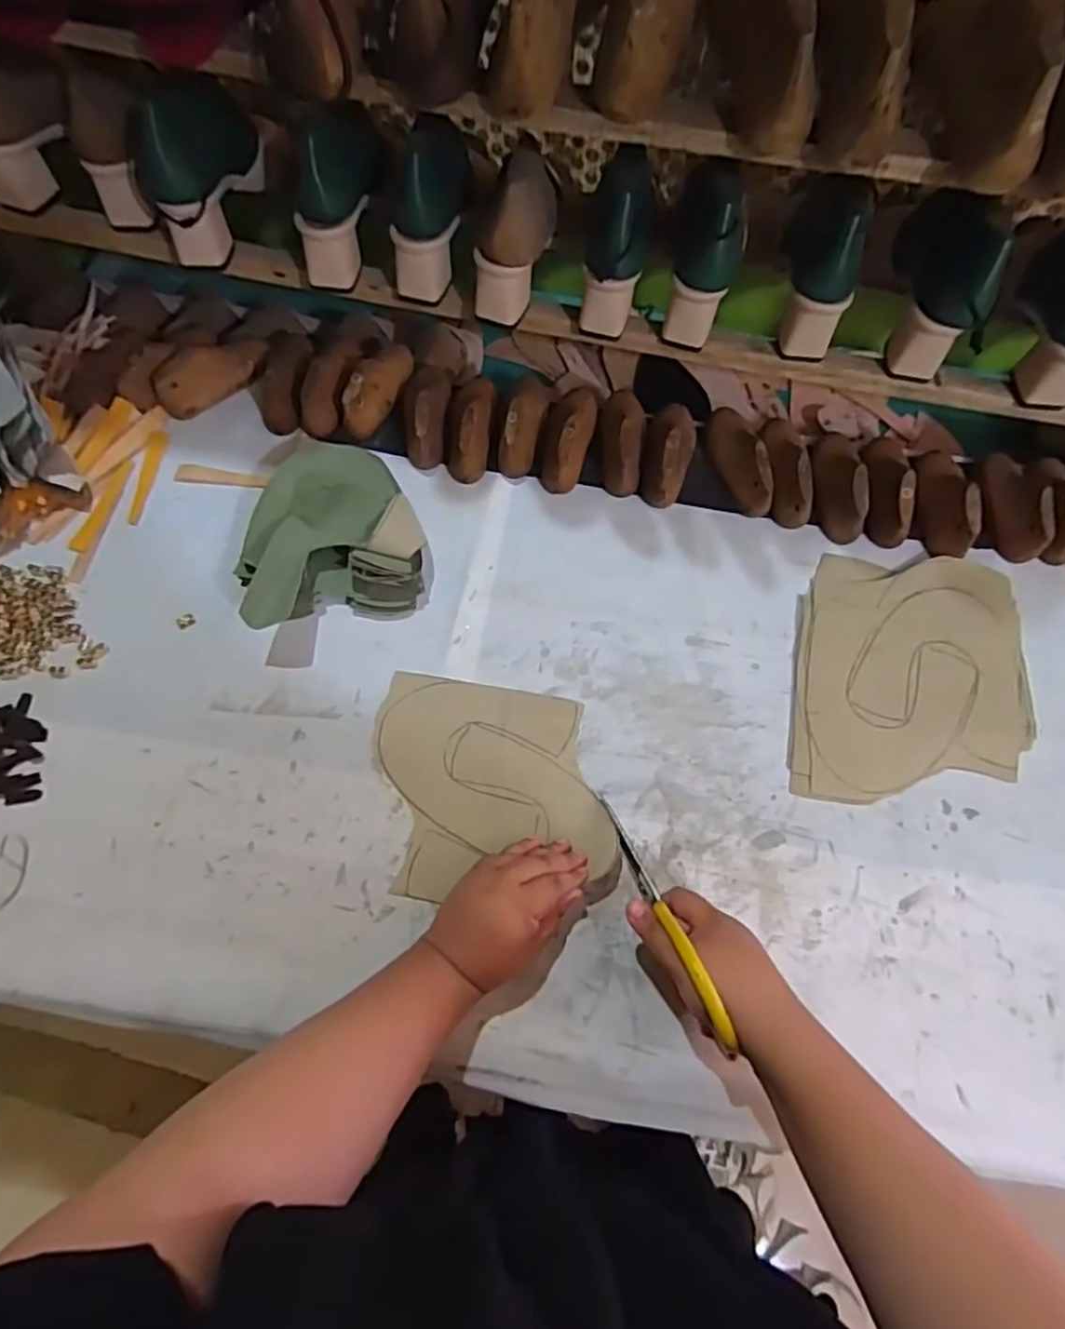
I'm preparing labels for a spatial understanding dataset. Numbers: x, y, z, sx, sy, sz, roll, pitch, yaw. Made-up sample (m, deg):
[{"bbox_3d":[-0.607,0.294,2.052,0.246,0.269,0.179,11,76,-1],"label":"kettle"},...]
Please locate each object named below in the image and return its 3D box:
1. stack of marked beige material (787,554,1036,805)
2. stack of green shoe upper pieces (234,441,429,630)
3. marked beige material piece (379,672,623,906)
[{"bbox_3d":[0.364,0.010,0.646,0.216,0.013,0.260,11,68,4],"label":"stack of marked beige material"},{"bbox_3d":[-0.205,-0.133,0.672,0.176,0.062,0.196,-17,69,-8],"label":"stack of green shoe upper pieces"},{"bbox_3d":[-0.037,0.103,0.609,0.207,0.009,0.194,0,67,-1],"label":"marked beige material piece"}]

